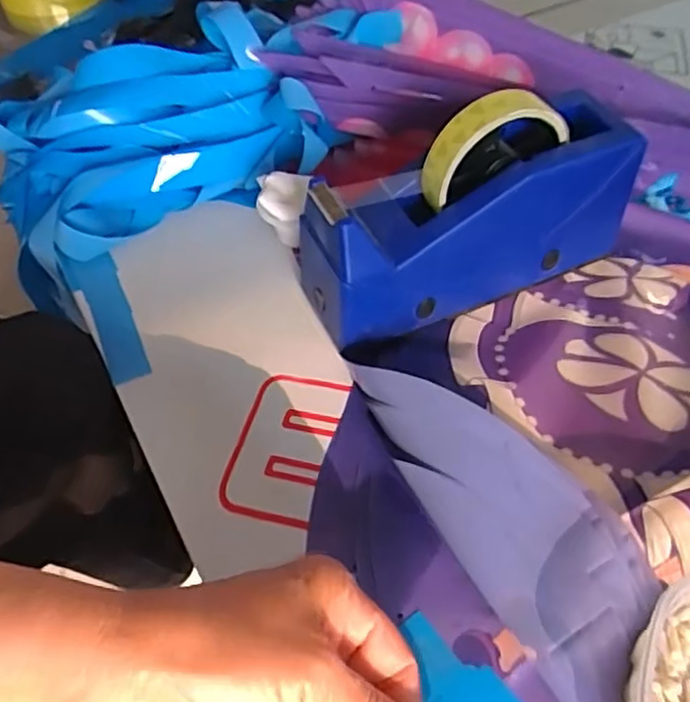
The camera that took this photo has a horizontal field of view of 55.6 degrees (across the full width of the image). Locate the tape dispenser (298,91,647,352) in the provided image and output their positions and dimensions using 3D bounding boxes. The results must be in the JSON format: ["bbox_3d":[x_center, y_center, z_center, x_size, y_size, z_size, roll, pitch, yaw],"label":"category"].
[{"bbox_3d":[0.077,-0.082,0.398,0.197,0.132,0.058,-18,54,-15],"label":"tape dispenser"}]

